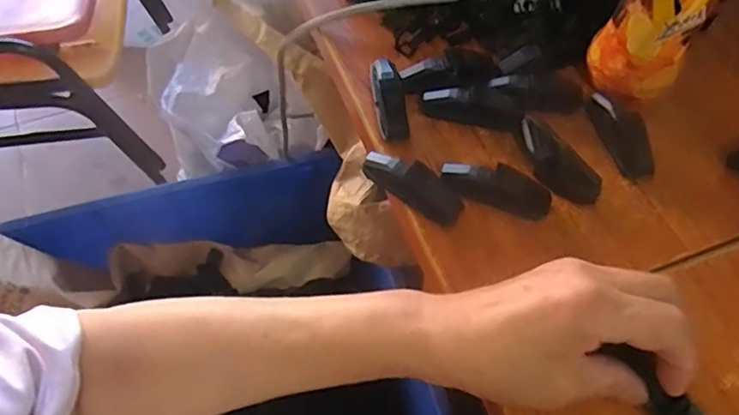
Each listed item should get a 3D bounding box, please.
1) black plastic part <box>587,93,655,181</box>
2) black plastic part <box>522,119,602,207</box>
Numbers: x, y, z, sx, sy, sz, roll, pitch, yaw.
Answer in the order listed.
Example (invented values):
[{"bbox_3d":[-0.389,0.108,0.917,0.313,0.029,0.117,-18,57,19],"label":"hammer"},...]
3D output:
[{"bbox_3d":[0.181,-0.053,0.417,0.025,0.016,0.071,-15,57,-7],"label":"black plastic part"},{"bbox_3d":[0.127,-0.030,0.398,0.024,0.023,0.066,-26,59,-14],"label":"black plastic part"}]

